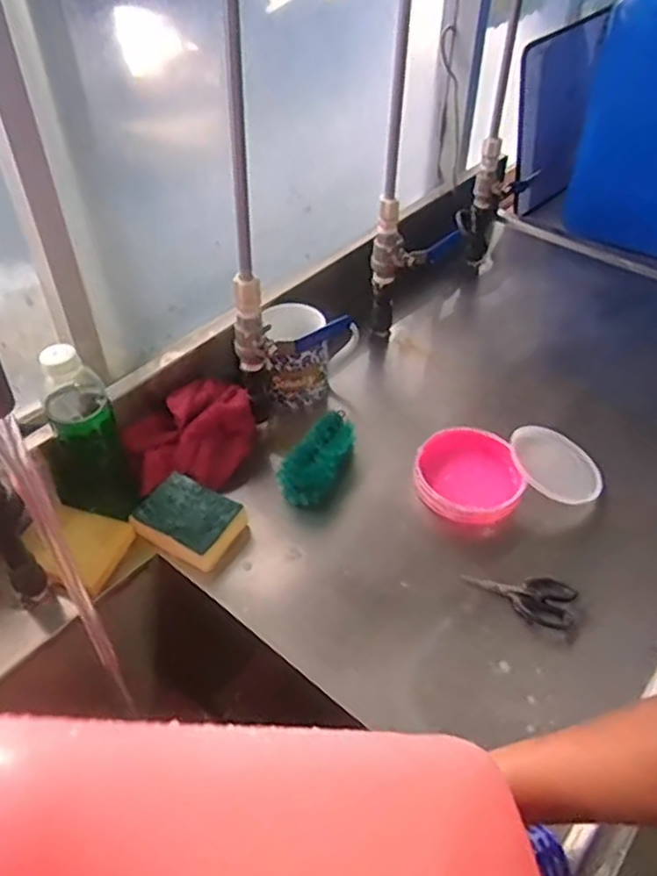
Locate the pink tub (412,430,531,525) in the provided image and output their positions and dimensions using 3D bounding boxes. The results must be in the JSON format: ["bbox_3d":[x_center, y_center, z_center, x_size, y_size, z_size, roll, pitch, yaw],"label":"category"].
[{"bbox_3d":[0.156,0.048,0.778,0.113,0.048,0.115,0,44,0],"label":"pink tub"}]

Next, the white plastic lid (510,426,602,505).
[{"bbox_3d":[0.262,0.030,0.782,0.113,0.014,0.102,27,44,2],"label":"white plastic lid"}]

